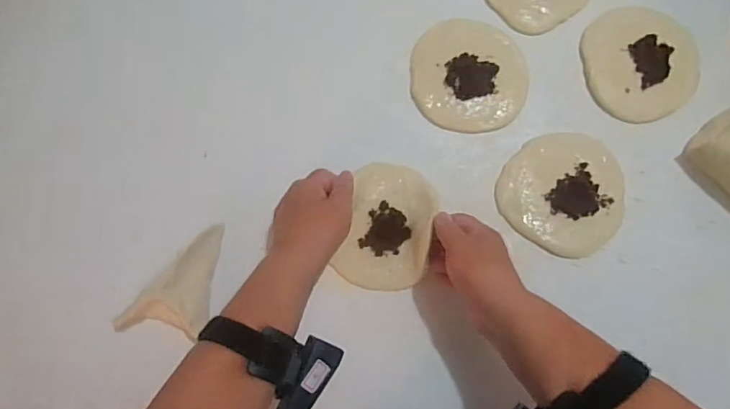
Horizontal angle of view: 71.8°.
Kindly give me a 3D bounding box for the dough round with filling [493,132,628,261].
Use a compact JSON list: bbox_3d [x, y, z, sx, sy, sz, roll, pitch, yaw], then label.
[{"bbox_3d":[0.213,-0.013,0.535,0.126,0.015,0.125,0,80,1],"label":"dough round with filling"}]

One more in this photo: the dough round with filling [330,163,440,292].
[{"bbox_3d":[0.027,0.023,0.518,0.099,0.042,0.127,14,79,4],"label":"dough round with filling"}]

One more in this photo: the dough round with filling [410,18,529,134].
[{"bbox_3d":[0.114,-0.140,0.557,0.125,0.013,0.118,0,86,4],"label":"dough round with filling"}]

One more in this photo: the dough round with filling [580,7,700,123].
[{"bbox_3d":[0.304,-0.157,0.554,0.117,0.025,0.126,0,80,1],"label":"dough round with filling"}]

